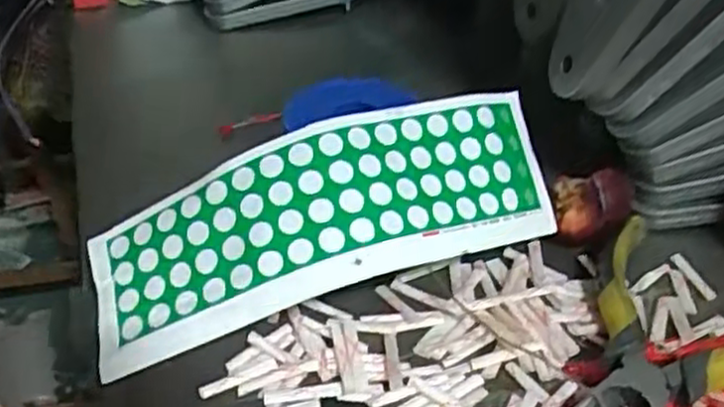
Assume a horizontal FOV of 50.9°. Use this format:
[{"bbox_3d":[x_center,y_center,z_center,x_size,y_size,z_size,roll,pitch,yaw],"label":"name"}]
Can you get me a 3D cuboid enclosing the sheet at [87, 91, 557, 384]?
[{"bbox_3d":[-0.014,0.009,0.340,0.204,0.072,0.071,-14,76,-27],"label":"sheet"}]

